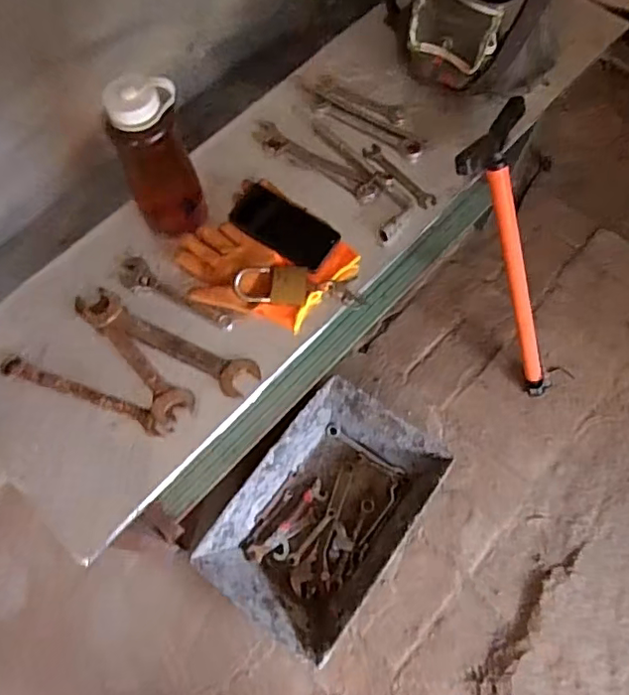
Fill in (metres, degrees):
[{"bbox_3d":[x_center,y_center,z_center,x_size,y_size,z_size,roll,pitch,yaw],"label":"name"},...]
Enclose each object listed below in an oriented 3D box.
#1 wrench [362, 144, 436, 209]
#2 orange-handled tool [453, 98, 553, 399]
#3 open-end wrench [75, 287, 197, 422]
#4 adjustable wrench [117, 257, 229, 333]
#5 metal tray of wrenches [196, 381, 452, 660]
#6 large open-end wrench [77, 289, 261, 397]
[{"bbox_3d":[0.137,-0.286,0.939,0.031,0.016,0.158,-35,68,-13],"label":"wrench"},{"bbox_3d":[0.396,-0.132,1.100,0.199,0.667,0.049,-42,42,-15],"label":"orange-handled tool"},{"bbox_3d":[-0.258,0.007,0.808,0.055,0.022,0.238,-37,69,-15],"label":"open-end wrench"},{"bbox_3d":[-0.207,-0.080,0.848,0.194,0.011,0.047,26,73,9],"label":"adjustable wrench"},{"bbox_3d":[0.026,0.336,1.171,0.309,0.095,0.469,34,70,16],"label":"metal tray of wrenches"},{"bbox_3d":[-0.215,-0.010,0.817,0.287,0.021,0.053,25,68,13],"label":"large open-end wrench"}]

